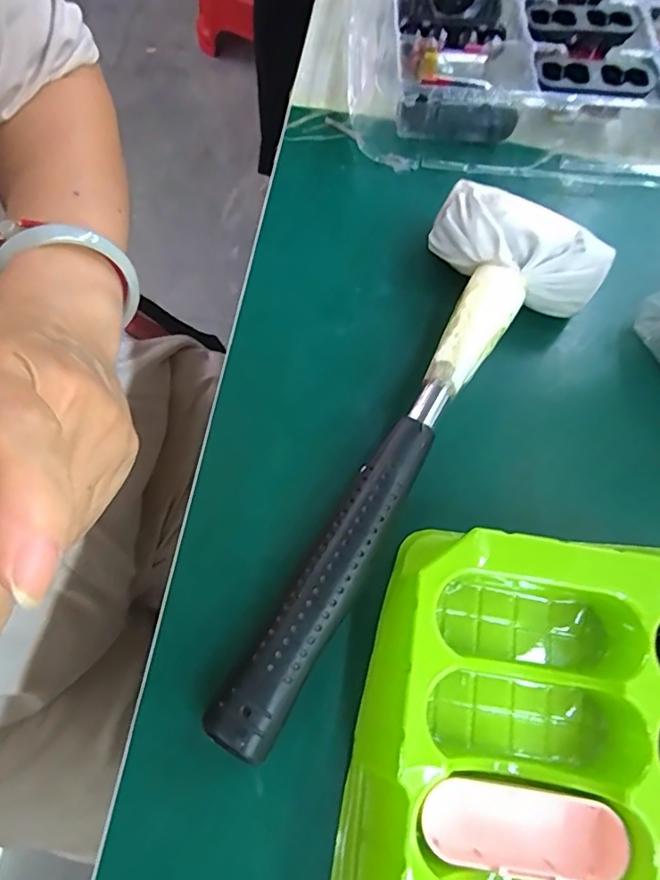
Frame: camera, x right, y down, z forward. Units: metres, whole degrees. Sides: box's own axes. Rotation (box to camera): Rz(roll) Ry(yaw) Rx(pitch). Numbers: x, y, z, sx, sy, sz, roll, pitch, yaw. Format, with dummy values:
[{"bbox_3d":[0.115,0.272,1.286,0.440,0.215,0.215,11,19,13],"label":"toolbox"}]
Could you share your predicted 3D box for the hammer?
[{"bbox_3d":[0.022,-0.003,0.215,0.071,0.040,0.241,34,71,10],"label":"hammer"}]

